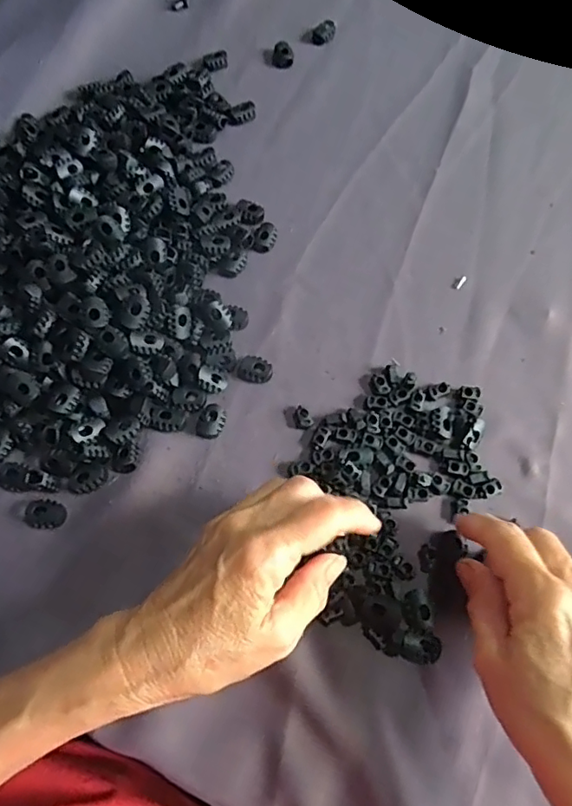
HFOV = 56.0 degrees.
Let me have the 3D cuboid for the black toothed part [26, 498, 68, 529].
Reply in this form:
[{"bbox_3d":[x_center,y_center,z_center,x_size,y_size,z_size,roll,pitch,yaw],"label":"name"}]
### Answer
[{"bbox_3d":[-0.144,0.067,0.324,0.023,0.006,0.017,8,69,3],"label":"black toothed part"}]

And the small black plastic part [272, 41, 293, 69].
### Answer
[{"bbox_3d":[-0.003,-0.305,0.470,0.018,0.012,0.019,0,69,0],"label":"small black plastic part"}]

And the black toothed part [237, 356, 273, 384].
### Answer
[{"bbox_3d":[-0.021,-0.023,0.365,0.023,0.007,0.017,13,69,5],"label":"black toothed part"}]

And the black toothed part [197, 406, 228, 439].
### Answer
[{"bbox_3d":[-0.049,0.012,0.351,0.017,0.006,0.023,18,70,7],"label":"black toothed part"}]

